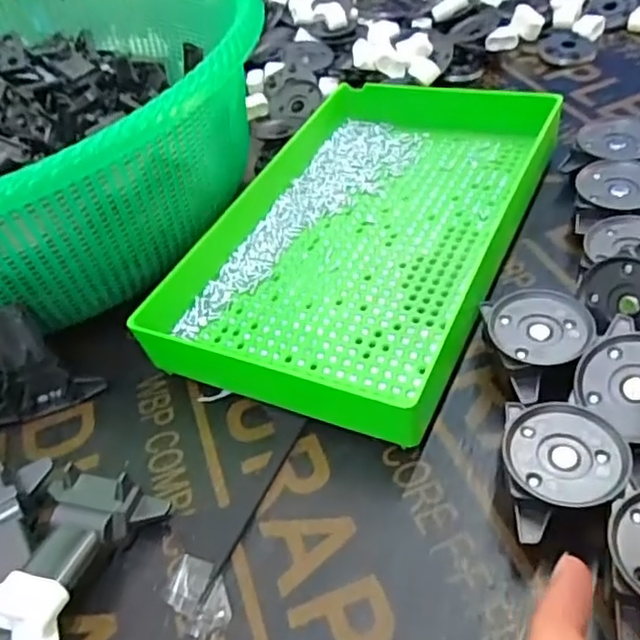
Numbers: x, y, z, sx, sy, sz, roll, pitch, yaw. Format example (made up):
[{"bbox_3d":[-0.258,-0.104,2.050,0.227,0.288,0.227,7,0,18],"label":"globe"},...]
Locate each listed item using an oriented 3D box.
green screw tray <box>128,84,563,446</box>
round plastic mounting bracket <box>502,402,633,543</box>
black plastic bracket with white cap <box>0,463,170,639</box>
[{"bbox_3d":[0.025,-0.058,0.363,0.161,0.032,0.257,15,51,26],"label":"green screw tray"},{"bbox_3d":[0.089,0.059,0.242,0.042,0.031,0.054,6,48,19],"label":"round plastic mounting bracket"},{"bbox_3d":[-0.102,0.095,0.252,0.048,0.024,0.076,16,51,21],"label":"black plastic bracket with white cap"}]

